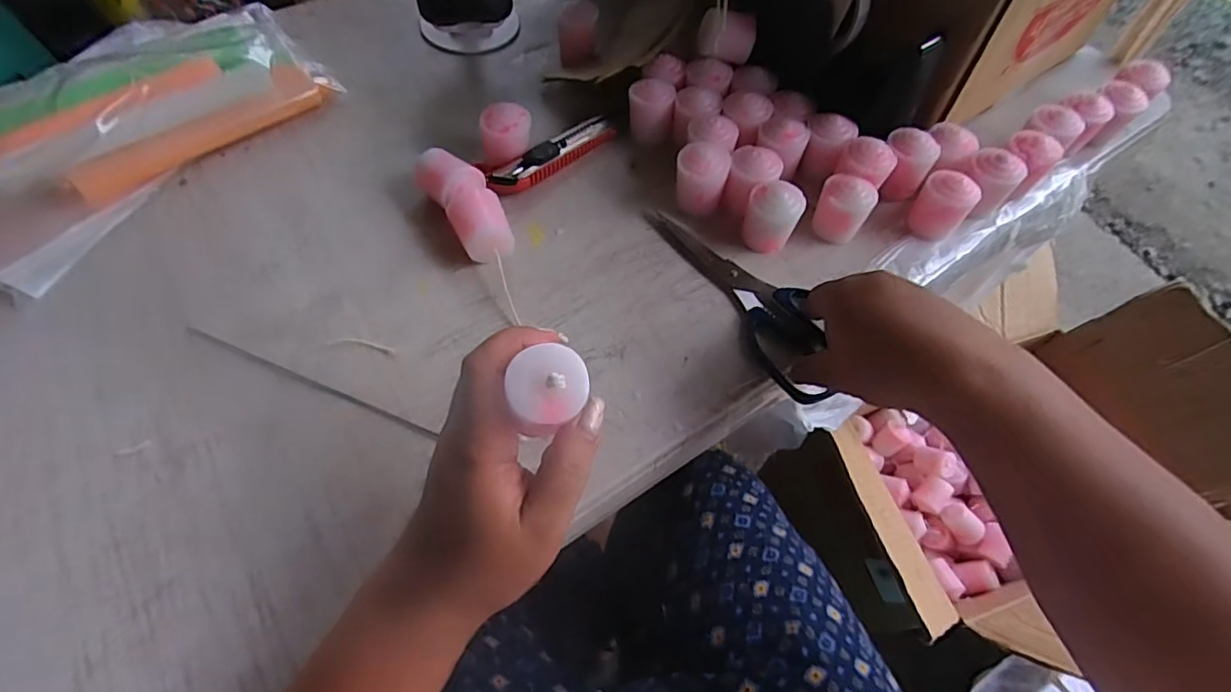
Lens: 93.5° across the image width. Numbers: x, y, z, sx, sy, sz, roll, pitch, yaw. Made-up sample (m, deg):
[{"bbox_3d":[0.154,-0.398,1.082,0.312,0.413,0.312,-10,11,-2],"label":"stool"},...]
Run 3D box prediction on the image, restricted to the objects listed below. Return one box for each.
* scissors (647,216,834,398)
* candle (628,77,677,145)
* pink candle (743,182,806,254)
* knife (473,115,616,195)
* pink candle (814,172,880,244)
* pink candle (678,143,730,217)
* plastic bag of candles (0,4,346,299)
[{"bbox_3d":[0.091,-0.040,0.406,0.054,0.009,0.181,-28,63,-19],"label":"scissors"},{"bbox_3d":[0.029,-0.194,0.481,0.037,0.042,0.031,2,59,-2],"label":"candle"},{"bbox_3d":[0.112,-0.094,0.417,0.036,0.043,0.030,-26,63,-17],"label":"pink candle"},{"bbox_3d":[-0.051,-0.156,0.466,0.123,0.016,0.035,-35,66,-21],"label":"knife"},{"bbox_3d":[0.167,-0.101,0.426,0.036,0.041,0.033,1,59,-2],"label":"pink candle"},{"bbox_3d":[0.065,-0.126,0.438,0.037,0.046,0.037,16,59,6],"label":"pink candle"},{"bbox_3d":[-0.364,-0.175,0.430,0.123,0.079,0.316,30,62,15],"label":"plastic bag of candles"}]

